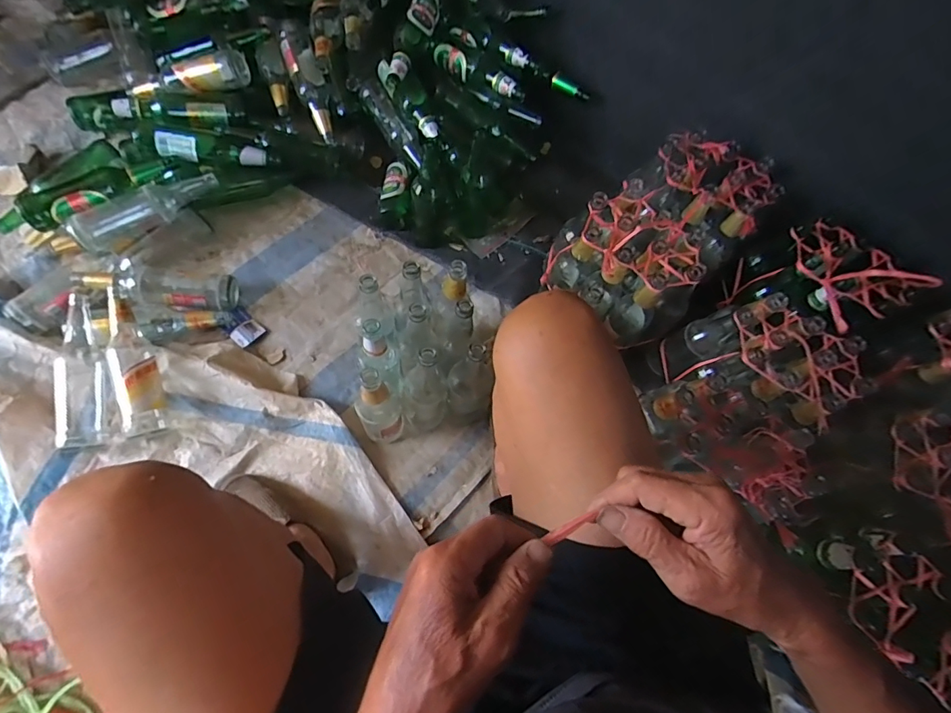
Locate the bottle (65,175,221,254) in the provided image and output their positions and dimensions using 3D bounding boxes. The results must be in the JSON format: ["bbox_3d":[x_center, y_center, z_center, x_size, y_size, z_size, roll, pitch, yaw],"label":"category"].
[{"bbox_3d":[-0.633,-0.291,0.900,0.264,0.061,0.071,-40,78,-19],"label":"bottle"}]

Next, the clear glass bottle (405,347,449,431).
[{"bbox_3d":[-0.079,0.061,0.755,0.067,0.251,0.063,2,68,-6],"label":"clear glass bottle"}]

